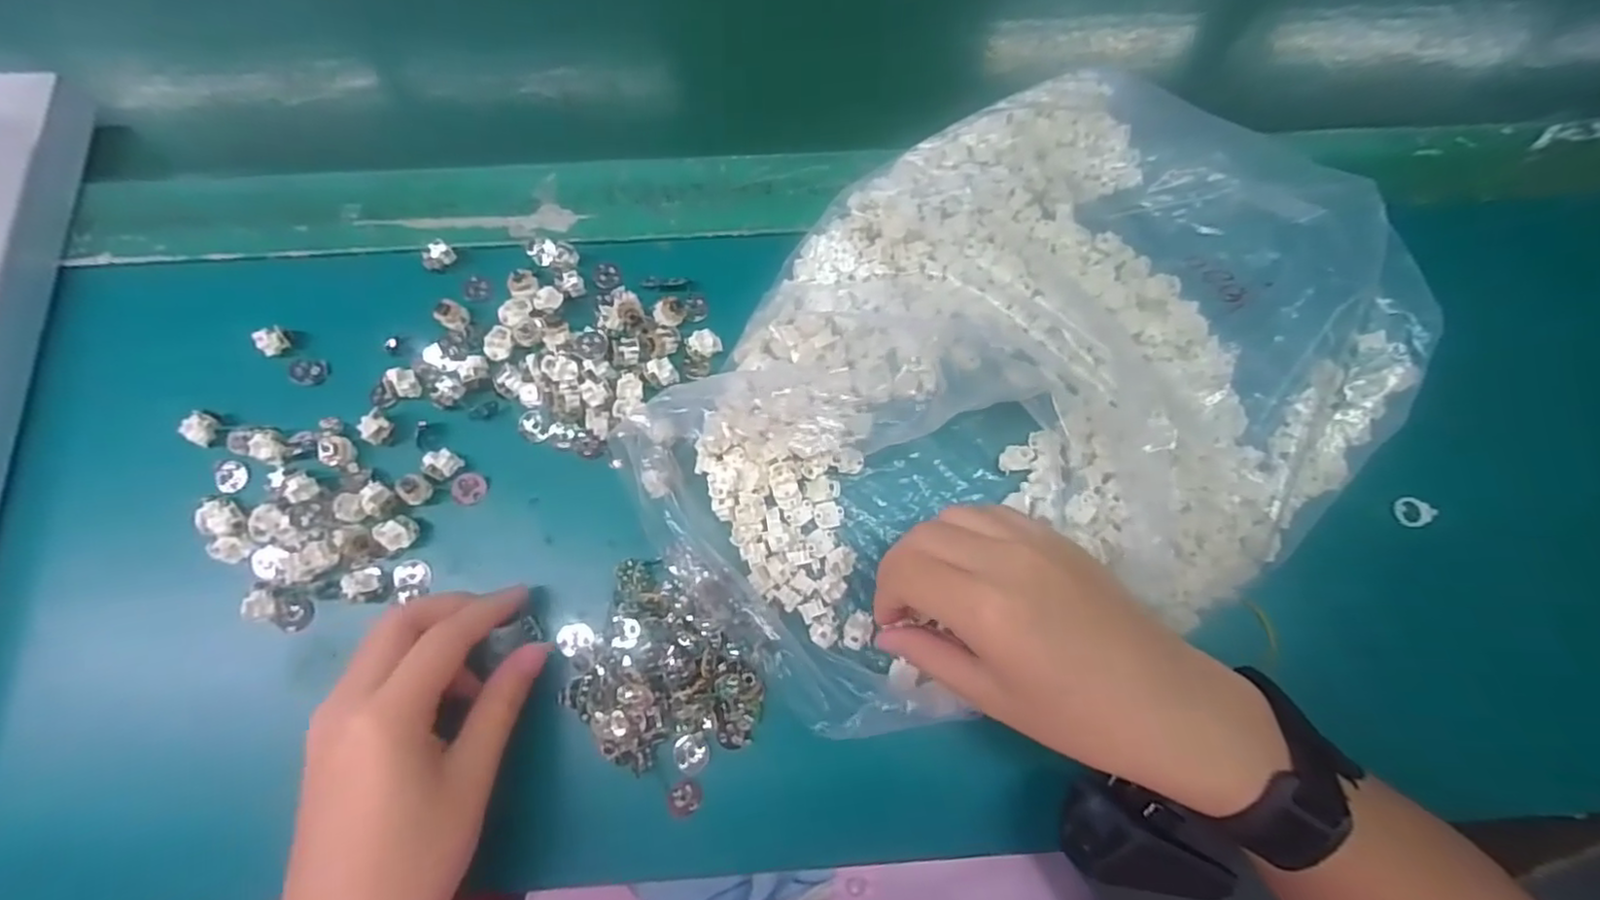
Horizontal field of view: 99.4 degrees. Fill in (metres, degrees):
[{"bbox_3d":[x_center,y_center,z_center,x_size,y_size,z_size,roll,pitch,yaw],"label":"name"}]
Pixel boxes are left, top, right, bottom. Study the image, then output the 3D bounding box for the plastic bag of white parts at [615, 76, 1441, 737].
[{"bbox_3d":[0.101,-0.031,0.311,0.325,0.068,0.248,-34,79,-9],"label":"plastic bag of white parts"}]

